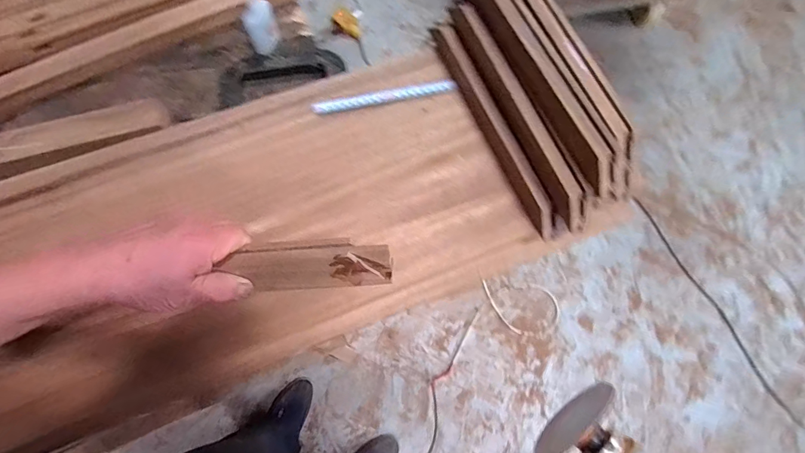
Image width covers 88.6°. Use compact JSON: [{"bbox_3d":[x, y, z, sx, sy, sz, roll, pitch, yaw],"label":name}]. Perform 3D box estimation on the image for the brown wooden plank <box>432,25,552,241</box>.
[{"bbox_3d":[0.115,-0.132,0.534,0.019,0.042,0.315,-21,77,-10],"label":"brown wooden plank"}]

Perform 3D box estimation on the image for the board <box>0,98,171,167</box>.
[{"bbox_3d":[-0.507,-0.115,0.564,0.354,0.031,0.049,-17,76,-9],"label":"board"}]

